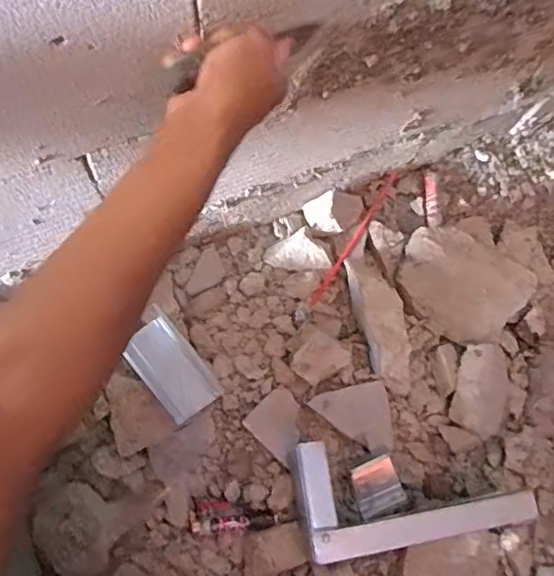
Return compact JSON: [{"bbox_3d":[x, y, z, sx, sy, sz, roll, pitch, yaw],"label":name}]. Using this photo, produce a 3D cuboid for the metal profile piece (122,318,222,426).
[{"bbox_3d":[-0.142,0.109,0.749,0.072,0.009,0.134,-39,77,-14],"label":"metal profile piece"}]

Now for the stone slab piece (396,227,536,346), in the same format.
[{"bbox_3d":[0.285,-0.001,0.857,0.197,0.038,0.152,20,71,4],"label":"stone slab piece"}]

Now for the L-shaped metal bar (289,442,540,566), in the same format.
[{"bbox_3d":[0.172,0.247,0.707,0.293,0.025,0.136,-9,72,-6],"label":"L-shaped metal bar"}]

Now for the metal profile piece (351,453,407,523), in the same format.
[{"bbox_3d":[0.141,0.284,0.799,0.068,0.020,0.070,-21,73,-10],"label":"metal profile piece"}]

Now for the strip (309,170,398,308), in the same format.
[{"bbox_3d":[0.125,-0.083,0.892,0.015,0.037,0.265,31,73,8],"label":"strip"}]

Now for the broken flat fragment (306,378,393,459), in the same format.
[{"bbox_3d":[0.116,0.193,0.811,0.115,0.013,0.100,-12,72,-7],"label":"broken flat fragment"}]

